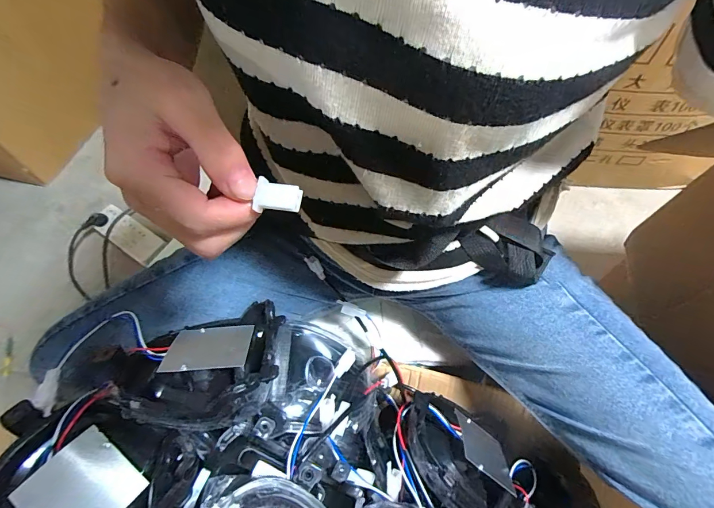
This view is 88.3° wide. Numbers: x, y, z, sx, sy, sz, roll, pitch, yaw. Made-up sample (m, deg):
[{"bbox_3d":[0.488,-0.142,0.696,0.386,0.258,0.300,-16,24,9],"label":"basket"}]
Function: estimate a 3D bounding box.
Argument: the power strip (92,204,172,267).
[{"bbox_3d":[-0.582,-0.051,0.939,0.224,0.029,0.083,29,66,18],"label":"power strip"}]

